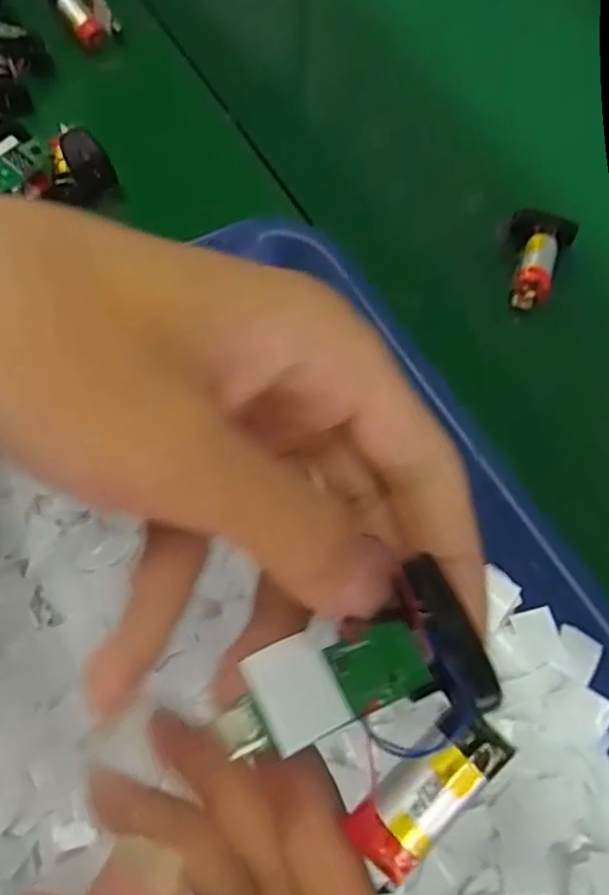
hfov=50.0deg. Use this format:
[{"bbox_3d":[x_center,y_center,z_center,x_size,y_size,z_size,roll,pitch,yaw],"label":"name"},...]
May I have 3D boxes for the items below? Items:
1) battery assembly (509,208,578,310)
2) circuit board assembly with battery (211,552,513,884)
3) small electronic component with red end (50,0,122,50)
[{"bbox_3d":[0.117,-0.097,0.334,0.031,0.018,0.050,22,68,8],"label":"battery assembly"},{"bbox_3d":[0.016,0.057,0.132,0.052,0.013,0.046,-29,70,-13],"label":"circuit board assembly with battery"},{"bbox_3d":[-0.135,-0.263,0.390,0.025,0.019,0.048,-40,101,-16],"label":"small electronic component with red end"}]

